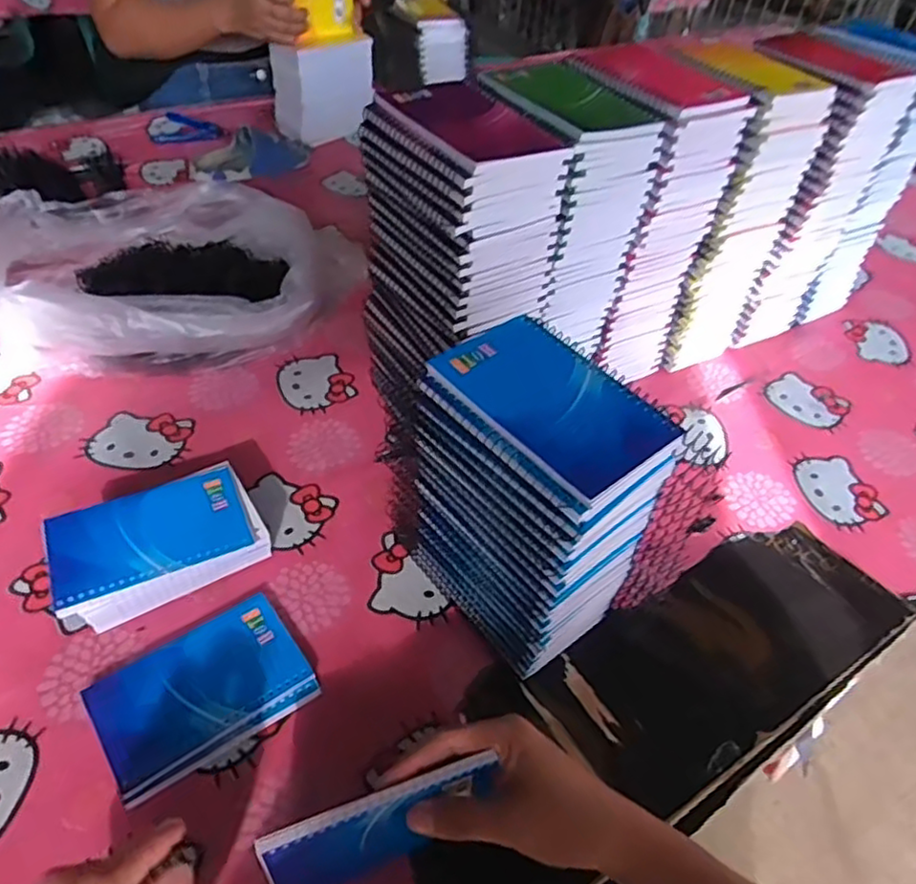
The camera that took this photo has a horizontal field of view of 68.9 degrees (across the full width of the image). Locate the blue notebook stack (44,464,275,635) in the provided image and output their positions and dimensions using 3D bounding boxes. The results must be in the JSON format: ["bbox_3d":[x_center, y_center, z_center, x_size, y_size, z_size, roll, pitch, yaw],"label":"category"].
[{"bbox_3d":[-0.217,0.081,0.495,0.135,0.060,0.083,-20,52,-24],"label":"blue notebook stack"}]

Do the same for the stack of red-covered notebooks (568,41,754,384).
[{"bbox_3d":[0.153,-0.201,0.629,0.108,0.269,0.128,-23,53,-25],"label":"stack of red-covered notebooks"}]

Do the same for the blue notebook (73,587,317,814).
[{"bbox_3d":[-0.171,0.164,0.448,0.127,0.014,0.089,-25,54,-27],"label":"blue notebook"}]

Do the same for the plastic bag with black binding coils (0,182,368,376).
[{"bbox_3d":[-0.302,-0.180,0.705,0.352,0.102,0.261,1,46,-5],"label":"plastic bag with black binding coils"}]

